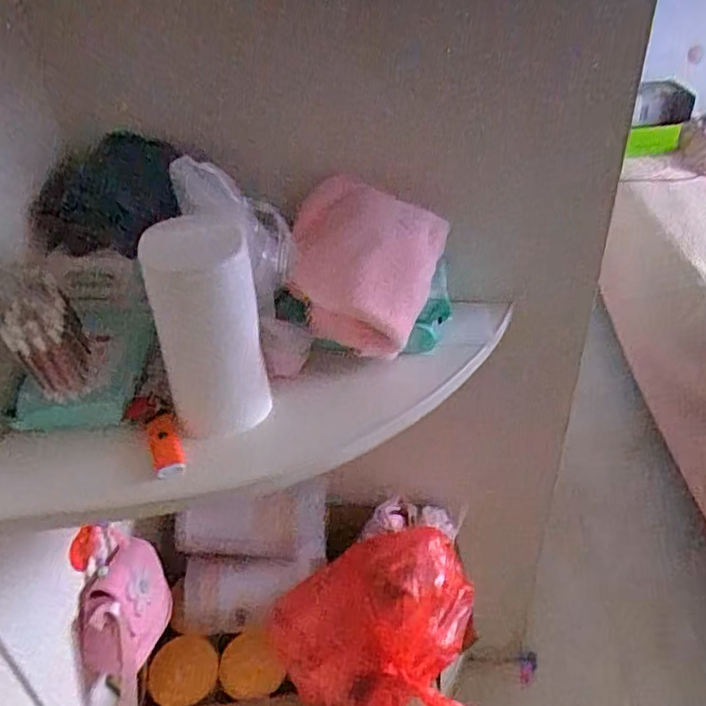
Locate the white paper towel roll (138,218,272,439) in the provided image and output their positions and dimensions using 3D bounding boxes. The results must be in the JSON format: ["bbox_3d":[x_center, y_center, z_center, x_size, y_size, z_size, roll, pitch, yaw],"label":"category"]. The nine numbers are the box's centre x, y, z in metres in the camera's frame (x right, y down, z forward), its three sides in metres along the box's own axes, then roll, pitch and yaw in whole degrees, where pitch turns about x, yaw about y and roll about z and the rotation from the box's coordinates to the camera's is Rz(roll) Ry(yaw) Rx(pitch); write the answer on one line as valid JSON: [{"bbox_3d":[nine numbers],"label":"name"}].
[{"bbox_3d":[-0.122,-0.011,0.540,0.089,0.185,0.085,-2,35,1],"label":"white paper towel roll"}]

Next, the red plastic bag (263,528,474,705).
[{"bbox_3d":[0.032,0.362,0.842,0.283,0.169,0.211,1,35,6],"label":"red plastic bag"}]

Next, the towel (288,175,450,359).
[{"bbox_3d":[0.005,-0.089,0.620,0.151,0.163,0.093,22,1,12],"label":"towel"}]

